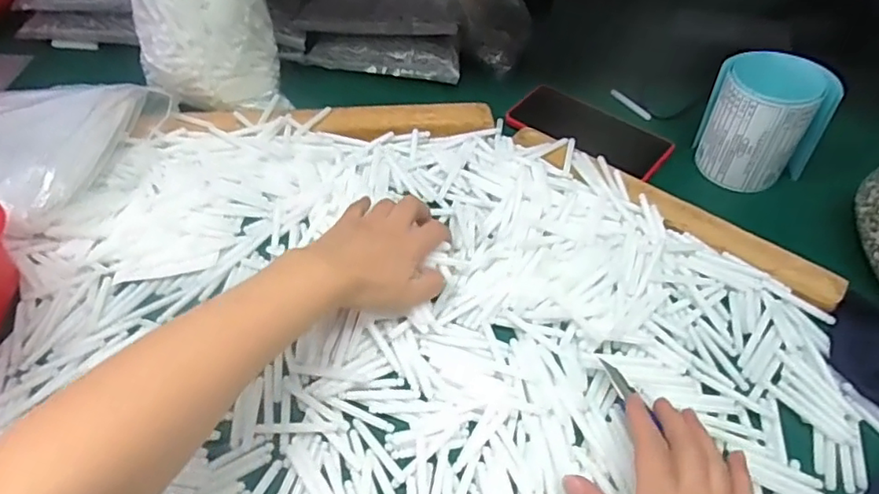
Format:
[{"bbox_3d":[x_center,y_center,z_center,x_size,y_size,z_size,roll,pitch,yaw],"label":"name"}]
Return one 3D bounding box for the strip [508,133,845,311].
[{"bbox_3d":[0.204,-0.042,0.537,0.311,0.012,0.043,32,58,23],"label":"strip"}]

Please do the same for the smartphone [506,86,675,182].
[{"bbox_3d":[0.152,-0.118,0.609,0.160,0.016,0.065,31,58,23],"label":"smartphone"}]

